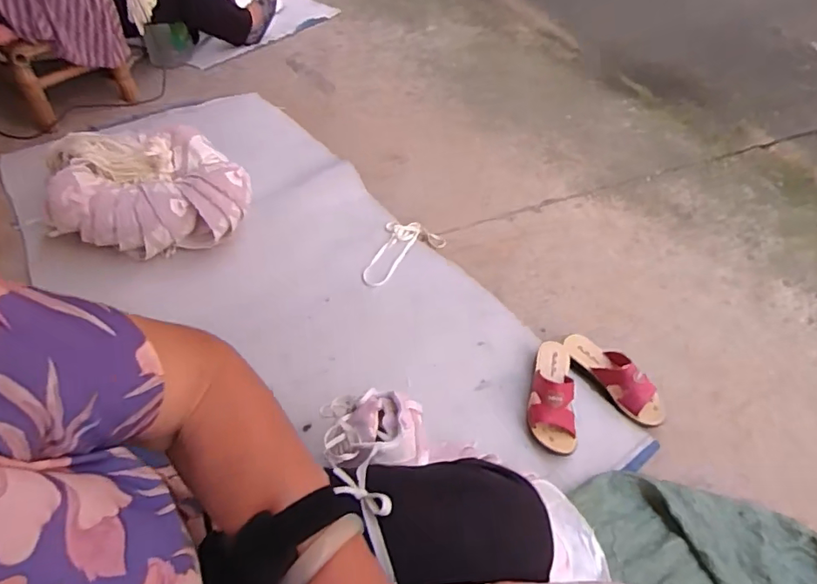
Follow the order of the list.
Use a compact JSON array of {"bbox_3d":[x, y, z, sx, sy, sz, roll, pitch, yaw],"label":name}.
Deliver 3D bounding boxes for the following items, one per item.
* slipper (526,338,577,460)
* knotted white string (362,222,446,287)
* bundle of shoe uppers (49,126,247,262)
[{"bbox_3d":[0.268,0.184,0.966,0.085,0.070,0.225,5,50,3],"label":"slipper"},{"bbox_3d":[-0.034,-0.106,1.256,0.239,0.016,0.131,-34,60,-29],"label":"knotted white string"},{"bbox_3d":[-0.591,-0.231,1.208,0.405,0.183,0.356,-18,53,-15],"label":"bundle of shoe uppers"}]

